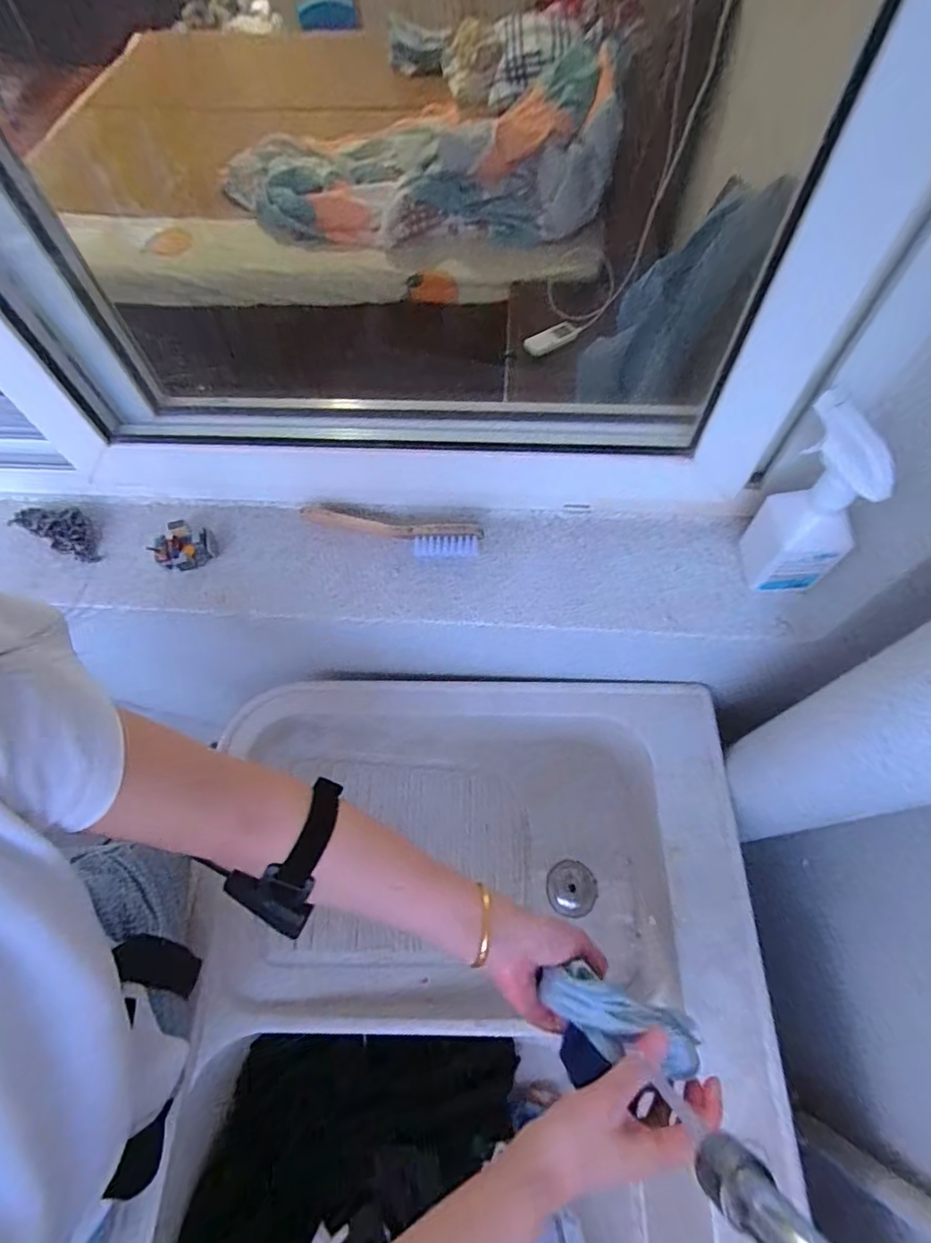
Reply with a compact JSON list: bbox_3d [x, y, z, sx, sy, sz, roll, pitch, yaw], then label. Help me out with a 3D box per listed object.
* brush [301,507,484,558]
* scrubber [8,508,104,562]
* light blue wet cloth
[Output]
[{"bbox_3d":[-0.085,-0.095,0.588,0.201,0.039,0.033,11,64,8],"label":"brush"},{"bbox_3d":[-0.458,-0.107,0.611,0.117,0.019,0.050,28,68,15],"label":"scrubber"},{"bbox_3d":[0.116,0.299,0.403,0.114,0.023,0.044,15,65,11],"label":"light blue wet cloth"}]

